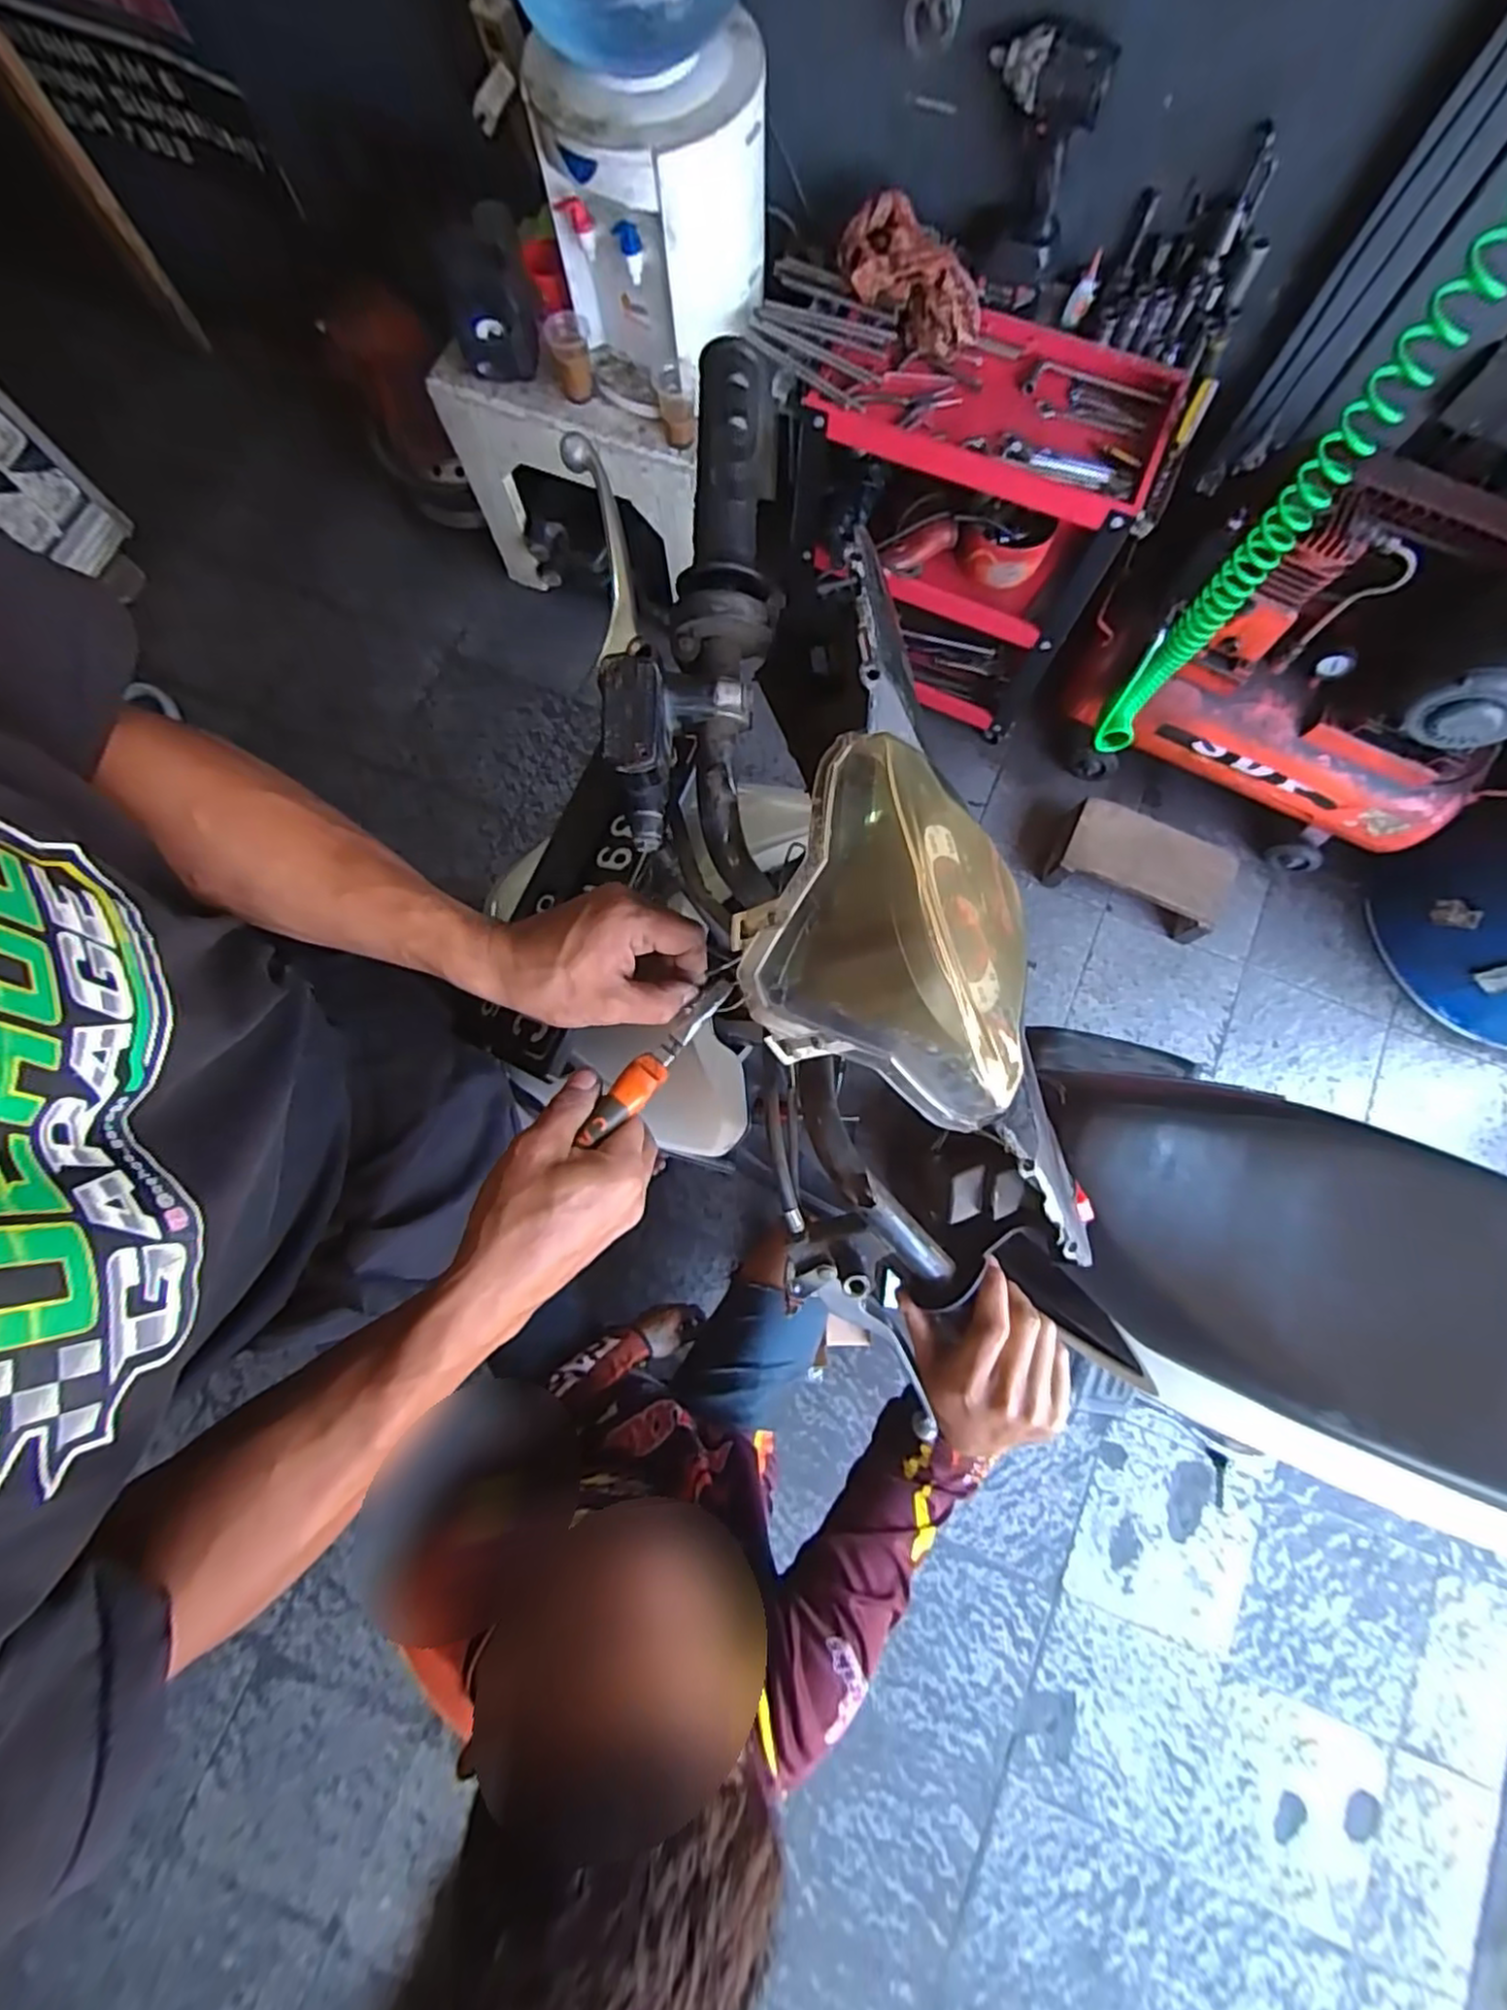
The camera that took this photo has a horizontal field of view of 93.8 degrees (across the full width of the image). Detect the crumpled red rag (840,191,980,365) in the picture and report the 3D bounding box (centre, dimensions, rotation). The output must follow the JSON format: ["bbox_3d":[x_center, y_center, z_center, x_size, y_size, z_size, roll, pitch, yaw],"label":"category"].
[{"bbox_3d":[0.221,-0.995,0.968,0.216,0.074,0.084,33,80,-14],"label":"crumpled red rag"}]

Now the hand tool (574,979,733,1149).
[{"bbox_3d":[-0.054,0.032,0.412,0.020,0.013,0.121,40,75,6],"label":"hand tool"}]

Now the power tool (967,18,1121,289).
[{"bbox_3d":[0.340,-1.050,0.888,0.139,0.235,0.089,20,80,3],"label":"power tool"}]

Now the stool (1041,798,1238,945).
[{"bbox_3d":[0.737,-0.263,1.355,0.315,0.109,0.156,24,80,4],"label":"stool"}]

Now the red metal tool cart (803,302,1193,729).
[{"bbox_3d":[0.337,-0.794,1.195,0.466,0.473,0.271,24,80,4],"label":"red metal tool cart"}]

